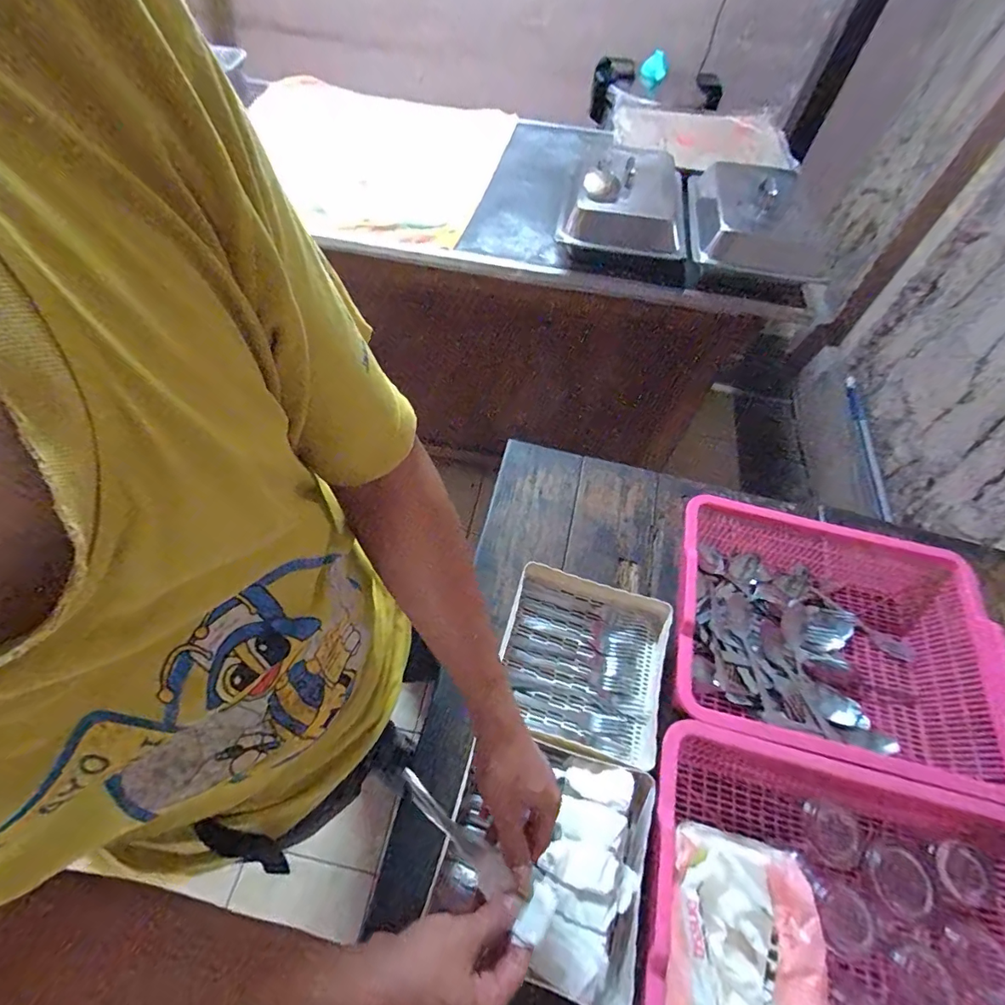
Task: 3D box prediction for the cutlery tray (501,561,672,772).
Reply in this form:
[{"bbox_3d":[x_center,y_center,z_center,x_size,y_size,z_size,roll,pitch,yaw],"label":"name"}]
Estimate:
[{"bbox_3d":[0.109,0.208,0.637,0.207,0.047,0.222,15,59,5],"label":"cutlery tray"}]

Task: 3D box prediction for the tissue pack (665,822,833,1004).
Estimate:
[{"bbox_3d":[0.205,0.387,0.398,0.120,0.061,0.185,13,59,4],"label":"tissue pack"}]

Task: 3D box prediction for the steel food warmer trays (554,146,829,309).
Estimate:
[{"bbox_3d":[0.367,-0.601,0.985,0.436,0.127,0.362,13,59,3],"label":"steel food warmer trays"}]

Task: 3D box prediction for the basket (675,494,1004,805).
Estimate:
[{"bbox_3d":[0.426,0.181,0.638,0.405,0.112,0.304,14,59,4],"label":"basket"}]

